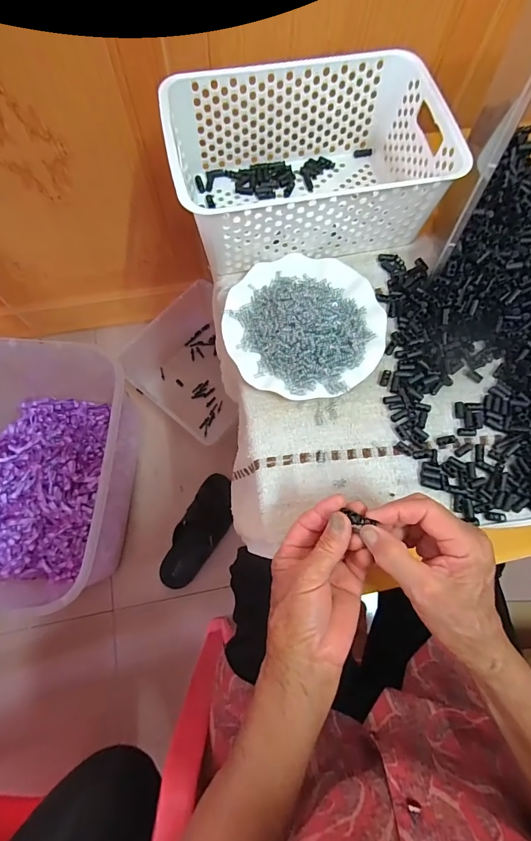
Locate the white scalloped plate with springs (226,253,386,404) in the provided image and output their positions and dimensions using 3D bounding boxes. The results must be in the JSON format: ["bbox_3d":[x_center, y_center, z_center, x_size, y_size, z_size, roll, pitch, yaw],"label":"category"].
[{"bbox_3d":[0.045,-0.115,0.437,0.179,0.048,0.178,1,72,-2],"label":"white scalloped plate with springs"}]

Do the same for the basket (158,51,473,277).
[{"bbox_3d":[0.046,-0.306,0.465,0.301,0.113,0.202,-10,73,-5],"label":"basket"}]

